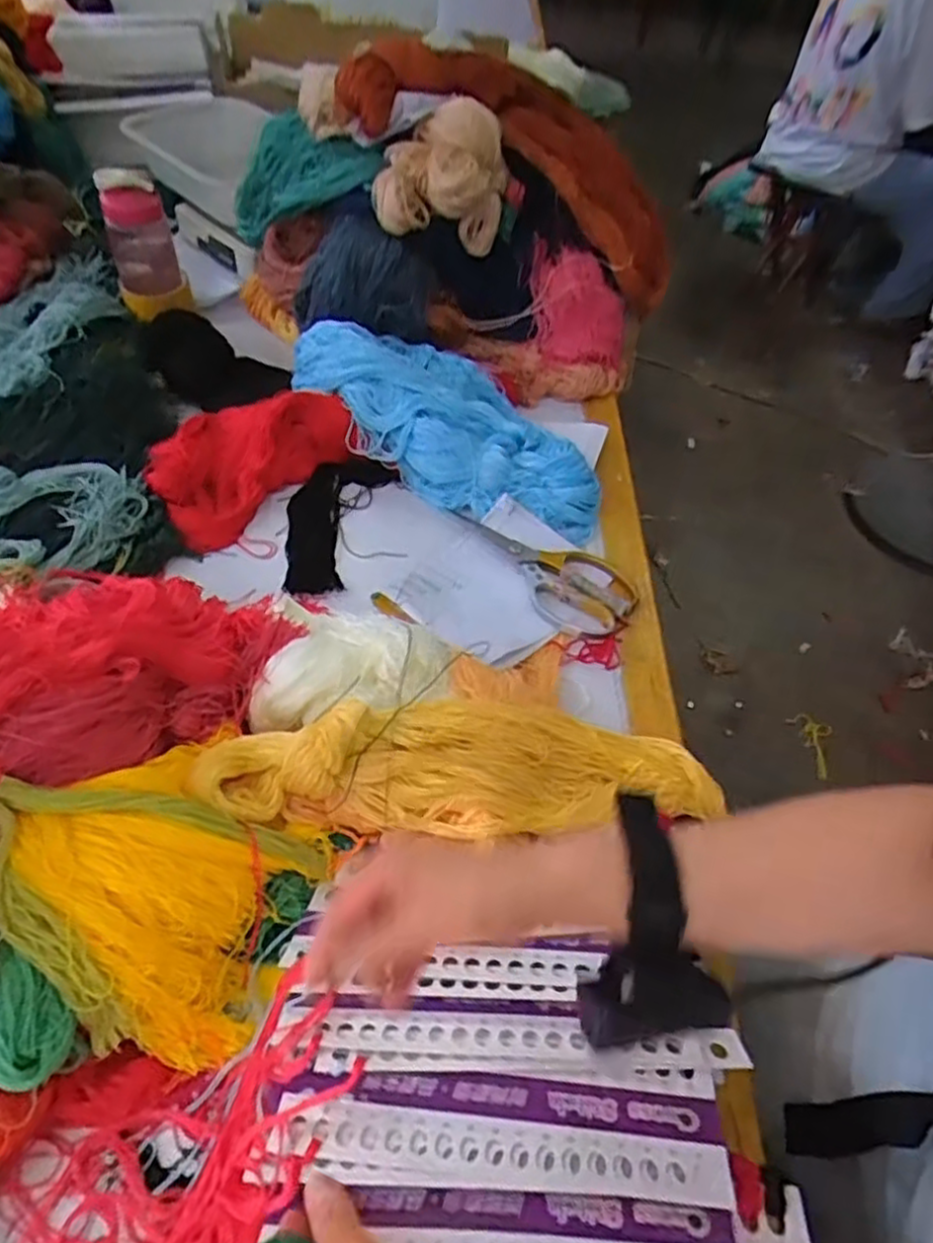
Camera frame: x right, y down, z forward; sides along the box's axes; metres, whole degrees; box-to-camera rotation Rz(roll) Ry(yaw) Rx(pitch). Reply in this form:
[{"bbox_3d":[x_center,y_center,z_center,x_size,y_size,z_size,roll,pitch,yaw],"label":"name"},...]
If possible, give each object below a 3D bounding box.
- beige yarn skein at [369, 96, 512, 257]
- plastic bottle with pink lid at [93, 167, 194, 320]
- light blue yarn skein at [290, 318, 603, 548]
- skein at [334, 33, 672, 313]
[{"bbox_3d":[-0.028,-0.520,0.865,0.150,0.131,0.123,3,51,-2],"label":"beige yarn skein"},{"bbox_3d":[-0.391,-0.461,0.883,0.076,0.151,0.071,-17,55,-18],"label":"plastic bottle with pink lid"},{"bbox_3d":[-0.015,-0.237,0.827,0.389,0.086,0.191,25,54,15],"label":"light blue yarn skein"},{"bbox_3d":[0.084,-0.602,0.950,0.483,0.109,0.217,21,47,-23],"label":"skein"}]

